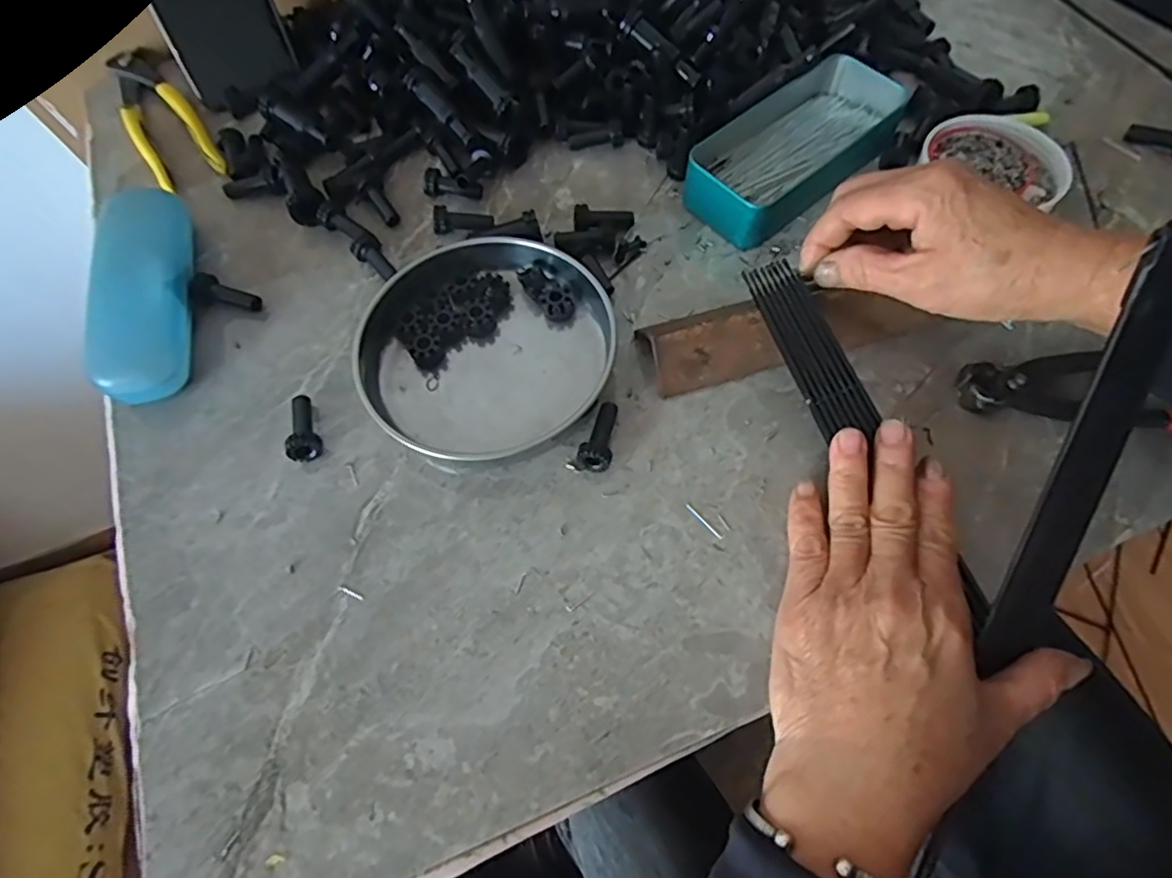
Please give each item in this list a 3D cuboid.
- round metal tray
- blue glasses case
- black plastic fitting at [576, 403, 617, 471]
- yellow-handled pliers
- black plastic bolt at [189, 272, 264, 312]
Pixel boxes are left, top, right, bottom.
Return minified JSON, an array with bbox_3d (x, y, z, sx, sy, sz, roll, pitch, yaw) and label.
[{"bbox_3d":[-0.056,-0.054,0.362,0.139,0.028,0.134,-1,63,1],"label":"round metal tray"},{"bbox_3d":[-0.262,-0.092,0.381,0.047,0.037,0.155,-13,64,-5],"label":"blue glasses case"},{"bbox_3d":[0.009,-0.002,0.340,0.017,0.015,0.040,16,65,10],"label":"black plastic fitting"},{"bbox_3d":[-0.315,-0.240,0.469,0.046,0.014,0.171,-33,67,-14],"label":"yellow-handled pliers"},{"bbox_3d":[-0.219,-0.087,0.388,0.040,0.013,0.019,22,66,12],"label":"black plastic bolt"}]

